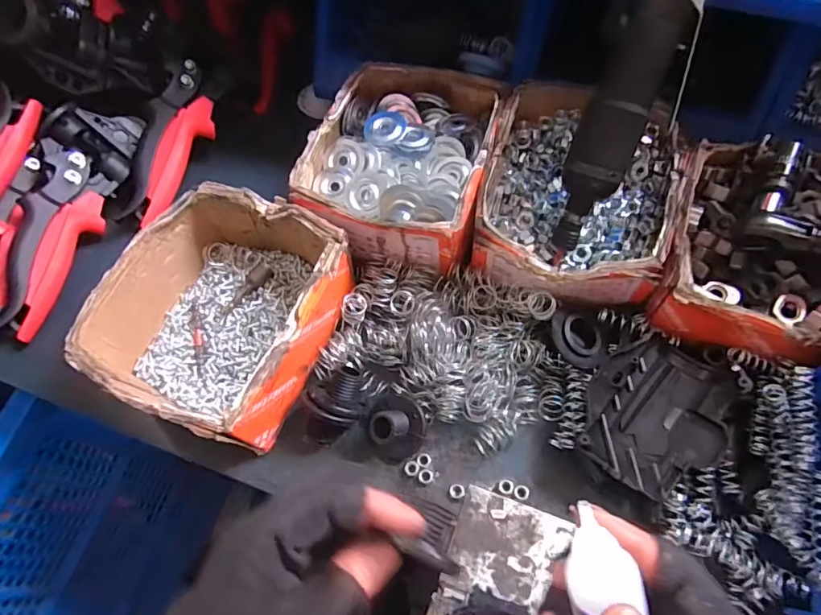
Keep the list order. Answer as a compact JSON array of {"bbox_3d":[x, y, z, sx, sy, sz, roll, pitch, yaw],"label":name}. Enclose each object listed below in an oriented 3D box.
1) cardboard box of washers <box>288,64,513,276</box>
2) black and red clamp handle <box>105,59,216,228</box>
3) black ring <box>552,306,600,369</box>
[{"bbox_3d":[-0.006,-0.120,0.404,0.139,0.049,0.170,14,65,11],"label":"cardboard box of washers"},{"bbox_3d":[-0.227,-0.151,0.457,0.051,0.032,0.157,20,85,13],"label":"black and red clamp handle"},{"bbox_3d":[0.115,0.020,0.342,0.041,0.007,0.039,8,67,-18],"label":"black ring"}]

